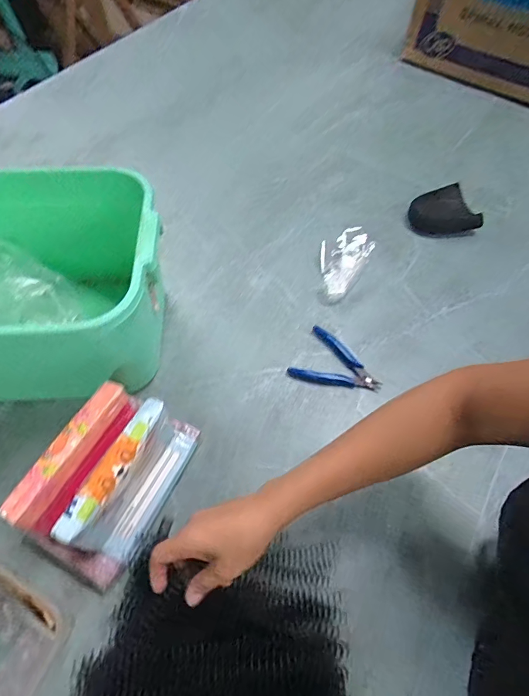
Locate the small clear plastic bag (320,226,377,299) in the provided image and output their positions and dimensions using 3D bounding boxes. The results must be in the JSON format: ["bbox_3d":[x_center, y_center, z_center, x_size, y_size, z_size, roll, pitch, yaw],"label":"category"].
[{"bbox_3d":[0.122,-0.141,0.654,0.073,0.034,0.138,26,62,13],"label":"small clear plastic bag"}]

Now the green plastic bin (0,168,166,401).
[{"bbox_3d":[-0.285,-0.070,0.514,0.331,0.187,0.228,5,59,1],"label":"green plastic bin"}]

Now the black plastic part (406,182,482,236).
[{"bbox_3d":[0.308,-0.240,0.721,0.111,0.032,0.094,1,59,-1],"label":"black plastic part"}]

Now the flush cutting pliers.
[{"bbox_3d":[0.103,0.027,0.566,0.116,0.006,0.087,28,62,14],"label":"flush cutting pliers"}]

